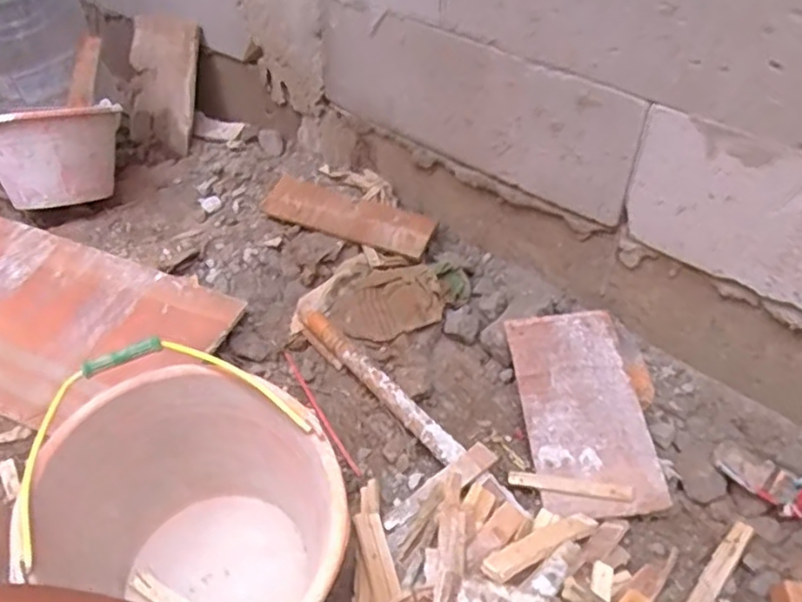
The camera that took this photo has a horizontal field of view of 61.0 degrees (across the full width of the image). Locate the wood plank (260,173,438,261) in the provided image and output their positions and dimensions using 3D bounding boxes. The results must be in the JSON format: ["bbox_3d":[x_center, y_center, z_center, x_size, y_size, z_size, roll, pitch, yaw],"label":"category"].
[{"bbox_3d":[-0.103,-0.160,1.264,0.344,0.027,0.123,16,46,16],"label":"wood plank"}]

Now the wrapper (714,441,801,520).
[{"bbox_3d":[0.492,0.238,0.926,0.073,0.018,0.127,-30,51,-28],"label":"wrapper"}]

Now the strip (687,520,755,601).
[{"bbox_3d":[0.395,0.335,0.845,0.026,0.010,0.157,32,52,29],"label":"strip"}]

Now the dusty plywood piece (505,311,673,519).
[{"bbox_3d":[0.258,0.152,0.973,0.160,0.012,0.308,-6,57,0],"label":"dusty plywood piece"}]

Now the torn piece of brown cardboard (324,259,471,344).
[{"bbox_3d":[0.002,-0.006,1.137,0.231,0.023,0.144,-30,51,-28],"label":"torn piece of brown cardboard"}]

